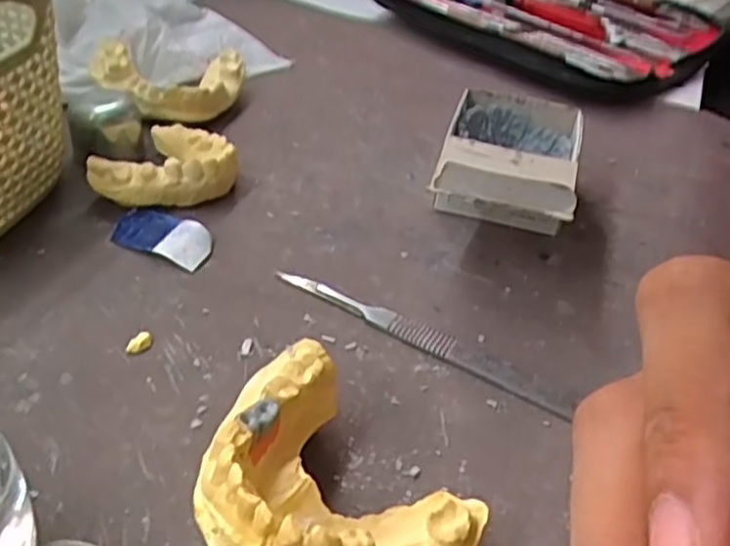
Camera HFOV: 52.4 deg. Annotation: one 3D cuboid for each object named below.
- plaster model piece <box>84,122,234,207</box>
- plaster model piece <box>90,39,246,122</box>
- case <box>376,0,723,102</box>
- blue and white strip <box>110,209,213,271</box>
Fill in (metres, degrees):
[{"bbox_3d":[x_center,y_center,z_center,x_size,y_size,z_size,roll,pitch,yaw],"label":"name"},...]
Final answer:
[{"bbox_3d":[-0.081,-0.044,0.311,0.049,0.019,0.055,20,40,17],"label":"plaster model piece"},{"bbox_3d":[-0.094,-0.091,0.362,0.072,0.030,0.046,-6,40,-15],"label":"plaster model piece"},{"bbox_3d":[0.130,-0.183,0.525,0.197,0.032,0.179,30,44,27],"label":"case"},{"bbox_3d":[-0.078,-0.015,0.286,0.041,0.007,0.020,19,40,16],"label":"blue and white strip"}]

